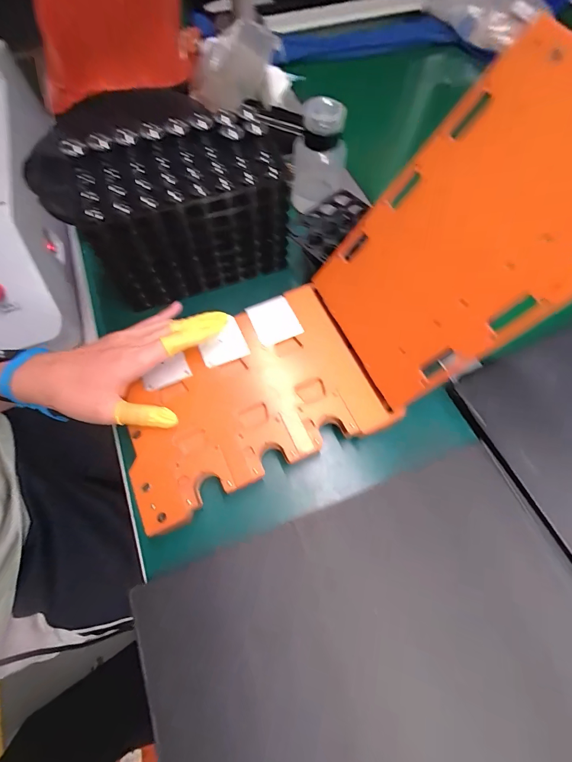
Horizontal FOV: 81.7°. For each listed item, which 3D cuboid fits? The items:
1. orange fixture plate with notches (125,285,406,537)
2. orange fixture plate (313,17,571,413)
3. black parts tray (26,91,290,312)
[{"bbox_3d":[-0.039,0.015,0.314,0.226,0.012,0.156,-24,69,-10],"label":"orange fixture plate with notches"},{"bbox_3d":[0.130,-0.101,0.255,0.011,0.231,0.157,-5,60,-45],"label":"orange fixture plate"},{"bbox_3d":[-0.107,-0.177,0.350,0.206,0.142,0.096,-16,68,-7],"label":"black parts tray"}]

